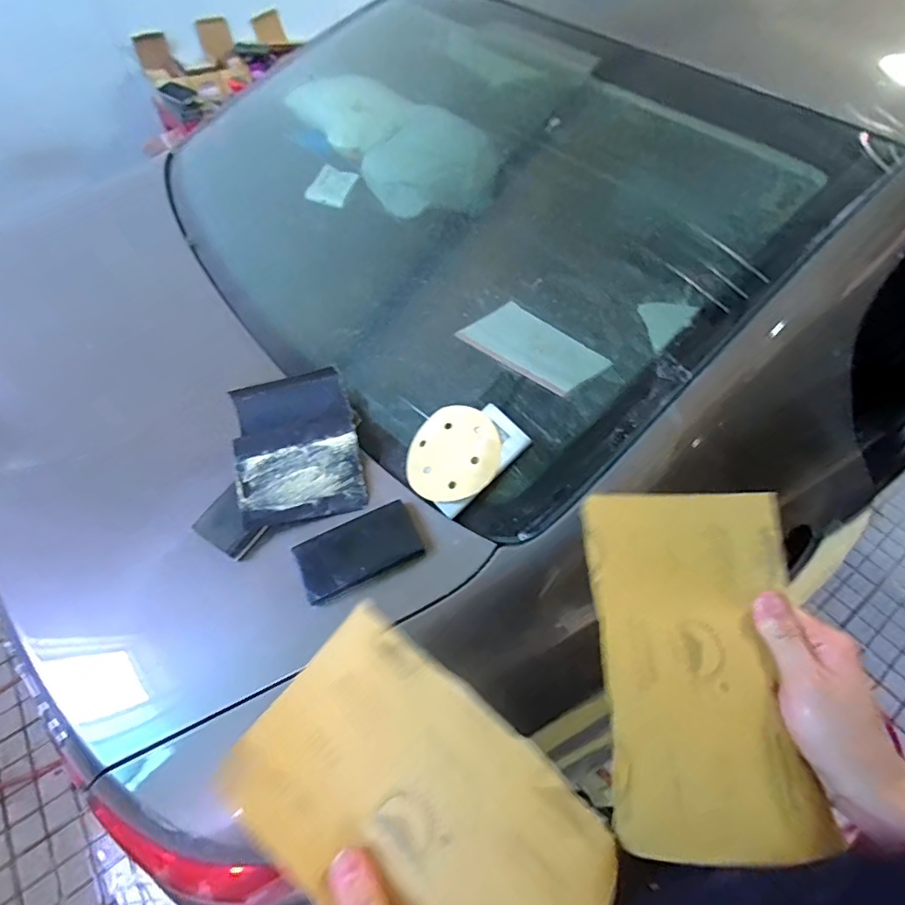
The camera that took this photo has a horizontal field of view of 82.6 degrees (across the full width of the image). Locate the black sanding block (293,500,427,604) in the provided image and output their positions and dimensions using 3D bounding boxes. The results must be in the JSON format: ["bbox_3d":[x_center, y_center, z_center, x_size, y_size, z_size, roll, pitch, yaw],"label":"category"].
[{"bbox_3d":[-0.106,0.111,0.587,0.134,0.026,0.072,-20,55,-17],"label":"black sanding block"}]

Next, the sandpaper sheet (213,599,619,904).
[{"bbox_3d":[-0.018,0.221,0.320,0.227,0.028,0.140,33,58,22],"label":"sandpaper sheet"}]

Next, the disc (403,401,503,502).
[{"bbox_3d":[-0.001,0.002,0.626,0.119,0.010,0.123,-10,61,20],"label":"disc"}]

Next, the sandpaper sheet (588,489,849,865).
[{"bbox_3d":[0.172,0.137,0.353,0.139,0.018,0.226,1,62,-1],"label":"sandpaper sheet"}]

